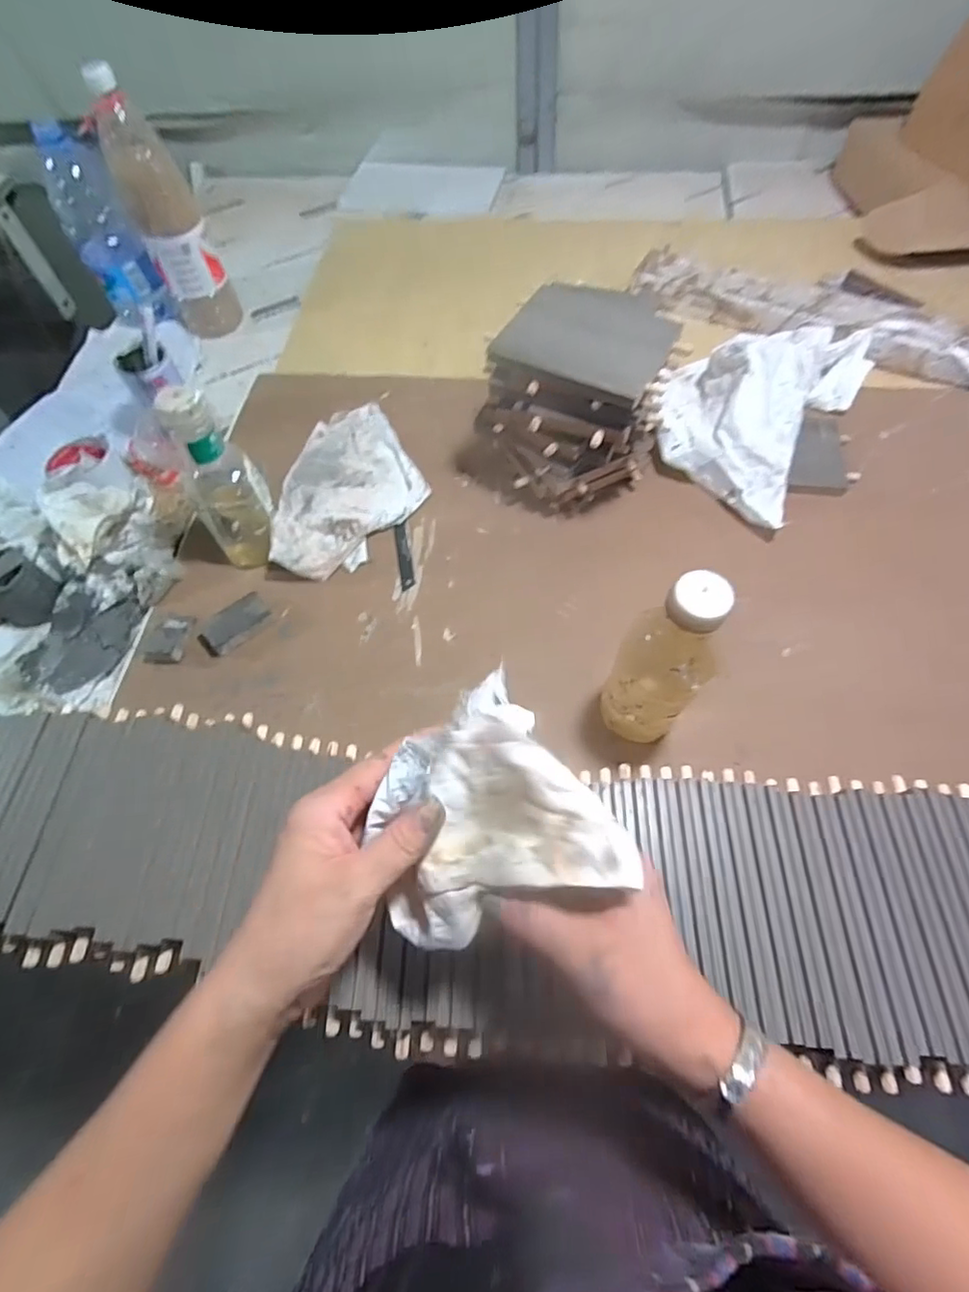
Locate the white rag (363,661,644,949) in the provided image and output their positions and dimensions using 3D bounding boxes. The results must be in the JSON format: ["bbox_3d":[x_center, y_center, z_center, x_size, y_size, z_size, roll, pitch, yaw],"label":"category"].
[{"bbox_3d":[-0.008,0.084,0.304,0.115,0.078,0.132,-26,64,-10],"label":"white rag"}]

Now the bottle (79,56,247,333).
[{"bbox_3d":[-0.433,-0.586,0.797,0.084,0.298,0.071,-27,64,-10],"label":"bottle"}]

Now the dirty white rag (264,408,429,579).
[{"bbox_3d":[-0.151,-0.203,0.690,0.157,0.053,0.272,-1,62,3],"label":"dirty white rag"}]

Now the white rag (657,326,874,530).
[{"bbox_3d":[0.345,-0.308,0.690,0.174,0.095,0.338,30,68,18],"label":"white rag"}]

